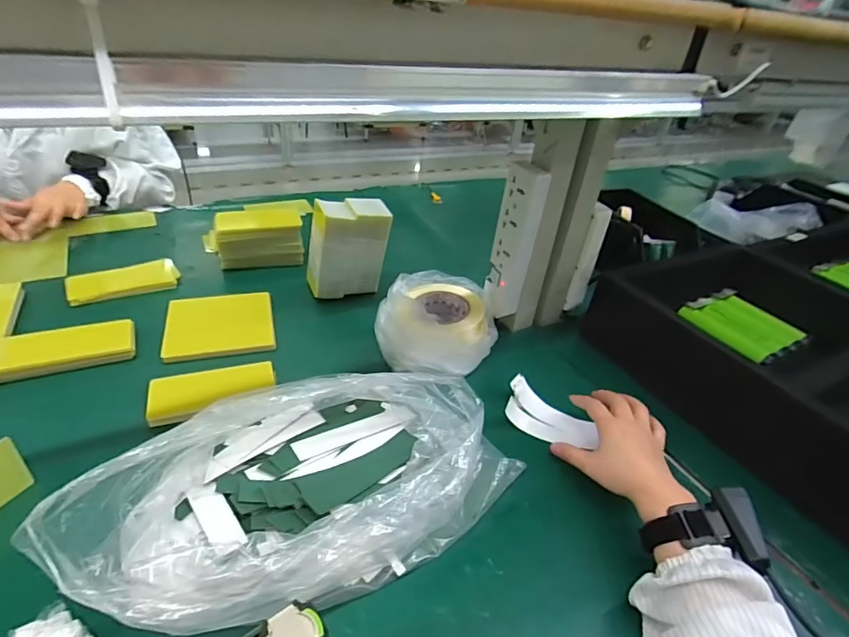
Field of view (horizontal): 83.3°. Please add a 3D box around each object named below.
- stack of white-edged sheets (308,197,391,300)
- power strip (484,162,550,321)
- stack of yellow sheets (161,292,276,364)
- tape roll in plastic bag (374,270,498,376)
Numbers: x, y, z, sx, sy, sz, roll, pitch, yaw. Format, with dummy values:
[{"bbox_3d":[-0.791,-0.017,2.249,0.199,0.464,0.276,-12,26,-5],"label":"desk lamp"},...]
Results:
[{"bbox_3d":[-0.126,-0.110,0.778,0.126,0.150,0.061,-8,38,-19],"label":"stack of white-edged sheets"},{"bbox_3d":[0.123,-0.107,0.670,0.028,0.214,0.054,-15,41,-27],"label":"power strip"},{"bbox_3d":[-0.296,0.008,0.695,0.144,0.012,0.134,-7,38,-18],"label":"stack of yellow sheets"},{"bbox_3d":[0.018,0.011,0.692,0.162,0.086,0.176,18,37,15],"label":"tape roll in plastic bag"}]

